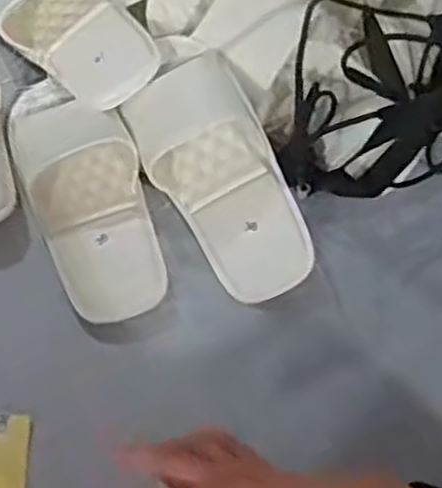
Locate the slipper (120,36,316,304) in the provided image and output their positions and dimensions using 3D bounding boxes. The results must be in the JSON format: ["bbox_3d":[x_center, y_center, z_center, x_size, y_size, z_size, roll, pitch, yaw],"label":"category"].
[{"bbox_3d":[-0.003,-0.060,0.608,0.090,0.042,0.223,-23,78,-16],"label":"slipper"}]

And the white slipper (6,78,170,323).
[{"bbox_3d":[-0.109,-0.047,0.603,0.089,0.047,0.217,-20,65,-16],"label":"white slipper"}]

